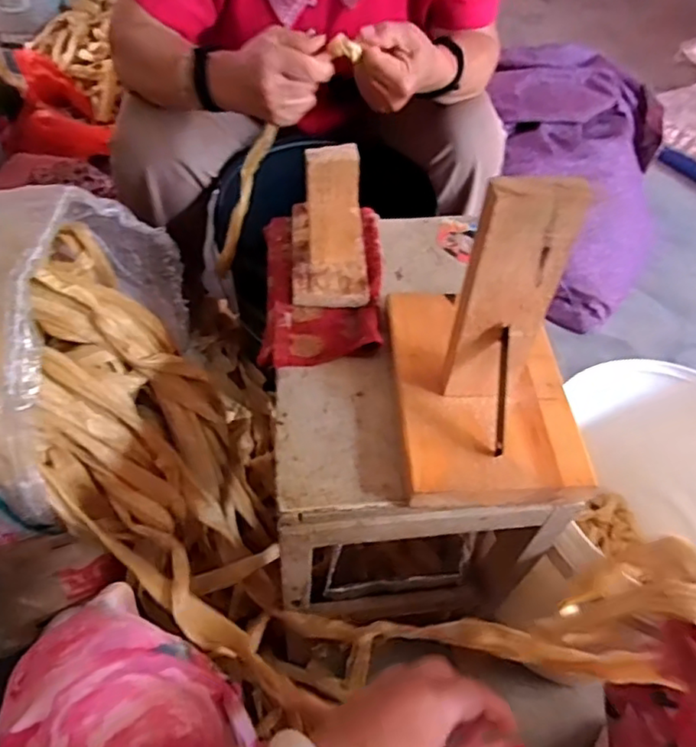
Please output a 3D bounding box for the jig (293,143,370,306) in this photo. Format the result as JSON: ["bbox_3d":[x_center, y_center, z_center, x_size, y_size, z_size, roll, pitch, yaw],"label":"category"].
[{"bbox_3d":[-0.016,-0.154,0.566,0.072,0.129,0.125,-1,52,-4],"label":"jig"}]

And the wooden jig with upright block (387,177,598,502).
[{"bbox_3d":[0.117,-0.050,0.435,0.139,0.201,0.208,0,52,-4],"label":"wooden jig with upright block"}]

